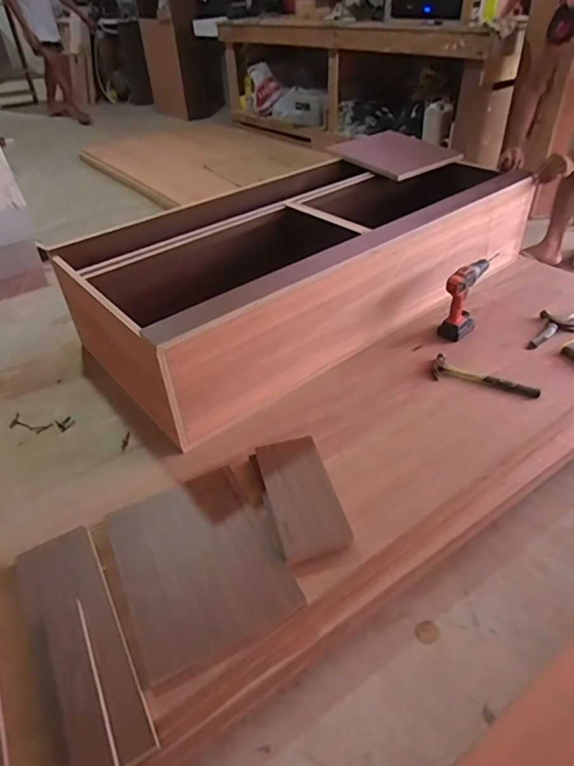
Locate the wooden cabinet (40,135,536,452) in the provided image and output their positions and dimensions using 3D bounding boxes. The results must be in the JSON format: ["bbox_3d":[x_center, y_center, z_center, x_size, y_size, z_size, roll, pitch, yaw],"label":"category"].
[{"bbox_3d":[0.092,-0.469,1.672,1.518,0.361,0.723,-30,46,-29],"label":"wooden cabinet"}]

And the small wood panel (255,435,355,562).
[{"bbox_3d":[0.033,0.246,1.103,0.147,0.026,0.307,-21,41,-1],"label":"small wood panel"}]

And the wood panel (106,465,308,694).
[{"bbox_3d":[-0.178,0.357,1.004,0.297,0.022,0.376,-20,44,-19],"label":"wood panel"}]

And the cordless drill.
[{"bbox_3d":[0.566,-0.275,1.571,0.095,0.215,0.171,21,44,26],"label":"cordless drill"}]

